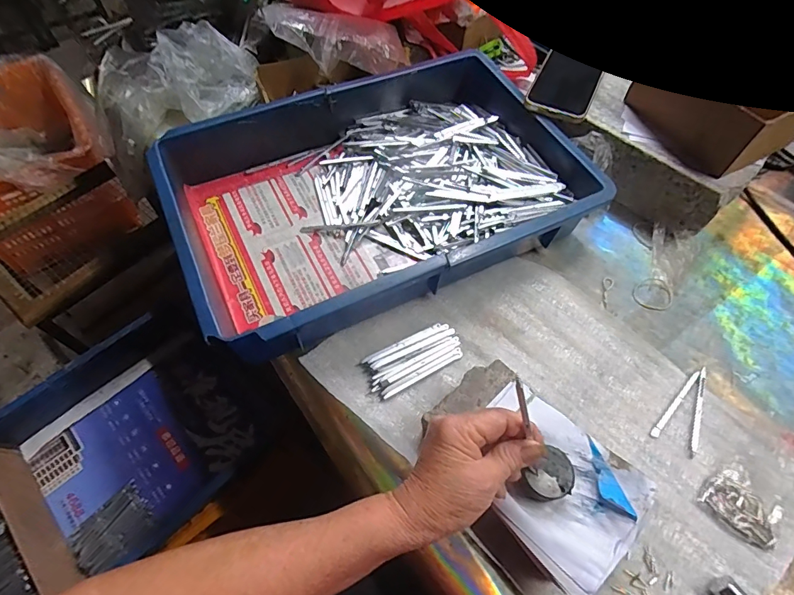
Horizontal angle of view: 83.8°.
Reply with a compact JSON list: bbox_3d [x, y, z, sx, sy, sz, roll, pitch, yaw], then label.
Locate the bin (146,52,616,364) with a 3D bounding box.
[{"bbox_3d":[-0.020,-0.124,0.496,0.426,0.073,0.278,-22,62,-14],"label":"bin"}]

